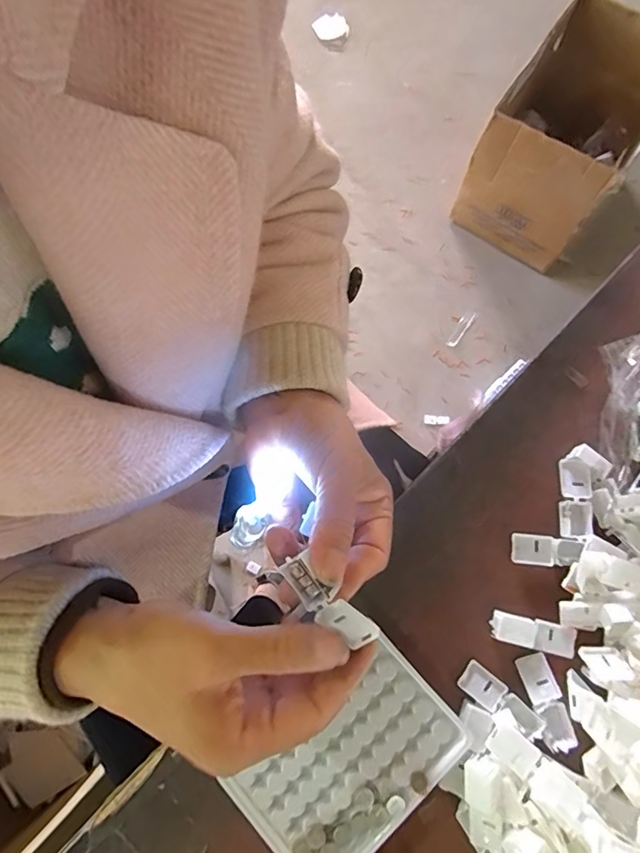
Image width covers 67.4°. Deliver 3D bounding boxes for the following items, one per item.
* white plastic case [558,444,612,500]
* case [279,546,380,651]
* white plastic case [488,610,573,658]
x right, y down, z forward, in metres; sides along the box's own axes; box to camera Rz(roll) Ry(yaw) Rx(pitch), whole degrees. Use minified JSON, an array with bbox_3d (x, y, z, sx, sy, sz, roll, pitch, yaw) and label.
[{"bbox_3d":[0.184,0.034,0.340,0.027,0.014,0.034,41,82,9],"label":"white plastic case"},{"bbox_3d":[0.004,0.085,0.232,0.055,0.011,0.018,42,81,-1],"label":"case"},{"bbox_3d":[0.144,0.139,0.321,0.055,0.007,0.019,13,78,4],"label":"white plastic case"}]

